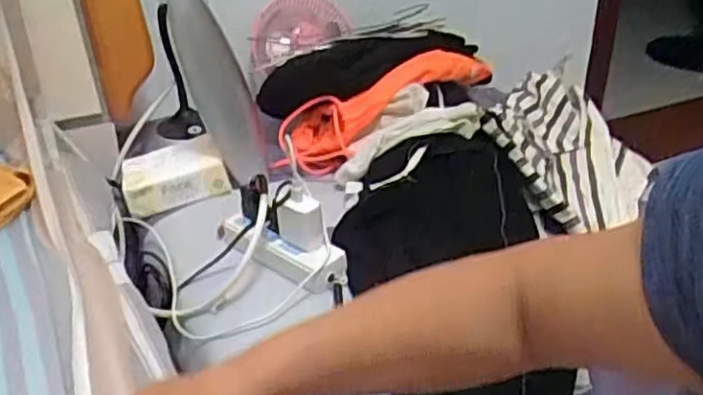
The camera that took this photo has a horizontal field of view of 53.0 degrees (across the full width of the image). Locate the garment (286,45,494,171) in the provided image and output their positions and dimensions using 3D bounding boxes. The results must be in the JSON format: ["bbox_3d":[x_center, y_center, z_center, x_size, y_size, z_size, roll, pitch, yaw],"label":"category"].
[{"bbox_3d":[0.068,-0.155,1.083,0.359,0.119,0.108,-24,37,-36],"label":"garment"}]

